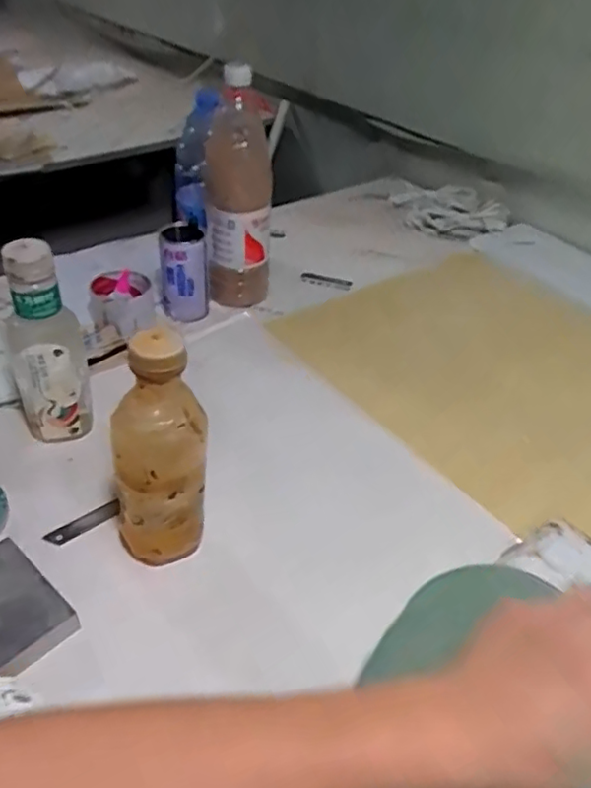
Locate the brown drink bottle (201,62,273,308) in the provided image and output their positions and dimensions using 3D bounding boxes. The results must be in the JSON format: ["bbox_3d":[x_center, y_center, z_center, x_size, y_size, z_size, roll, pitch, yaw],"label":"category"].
[{"bbox_3d":[-0.076,-0.257,0.816,0.086,0.303,0.073,1,39,-4],"label":"brown drink bottle"}]

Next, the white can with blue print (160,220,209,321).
[{"bbox_3d":[-0.154,-0.167,0.847,0.065,0.121,0.063,0,39,-6],"label":"white can with blue print"}]

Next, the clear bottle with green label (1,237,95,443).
[{"bbox_3d":[-0.238,-0.035,0.591,0.069,0.222,0.060,-12,41,-19],"label":"clear bottle with green label"}]

